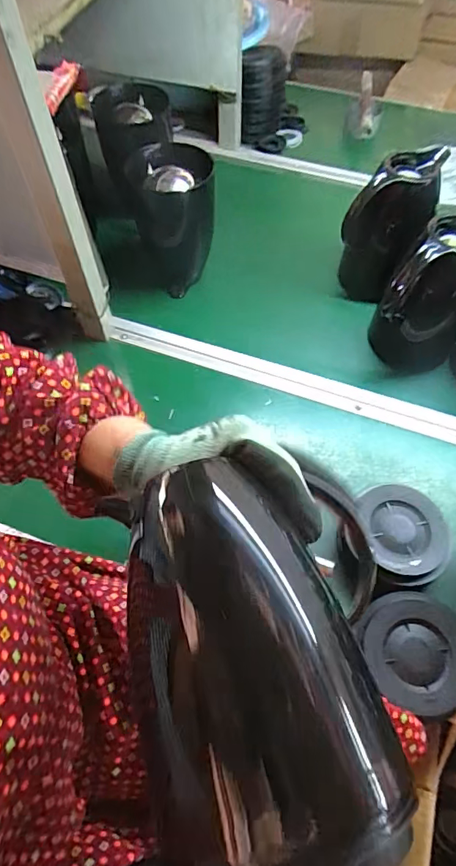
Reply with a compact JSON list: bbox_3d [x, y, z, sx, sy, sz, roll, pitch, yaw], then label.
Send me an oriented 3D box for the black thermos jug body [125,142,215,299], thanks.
[{"bbox_3d":[-0.087,-0.334,0.748,0.113,0.215,0.122,-11,59,-7],"label":"black thermos jug body"}]

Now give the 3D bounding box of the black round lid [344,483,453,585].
[{"bbox_3d":[0.196,0.115,0.535,0.109,0.013,0.114,20,60,12],"label":"black round lid"}]

